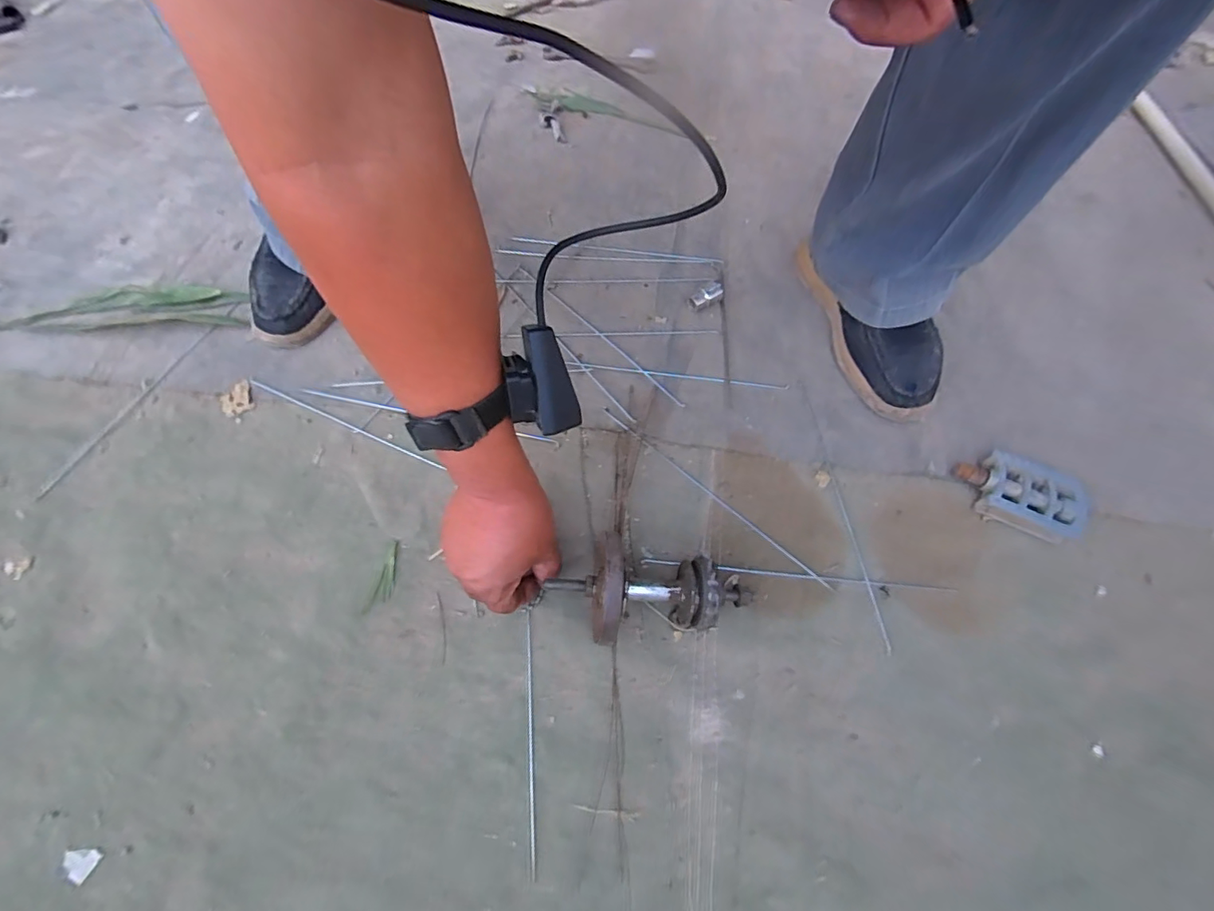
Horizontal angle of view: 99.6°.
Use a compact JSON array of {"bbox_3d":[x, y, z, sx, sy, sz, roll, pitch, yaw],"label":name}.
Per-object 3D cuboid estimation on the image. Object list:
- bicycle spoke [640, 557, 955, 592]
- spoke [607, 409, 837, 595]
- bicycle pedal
[{"bbox_3d":[0.170,0.108,0.464,0.276,0.012,0.007,6,62,1],"label":"bicycle spoke"},{"bbox_3d":[0.099,0.033,0.497,0.272,0.007,0.011,39,67,17],"label":"spoke"},{"bbox_3d":[0.400,0.035,0.499,0.110,0.021,0.077,24,64,10],"label":"bicycle pedal"}]

